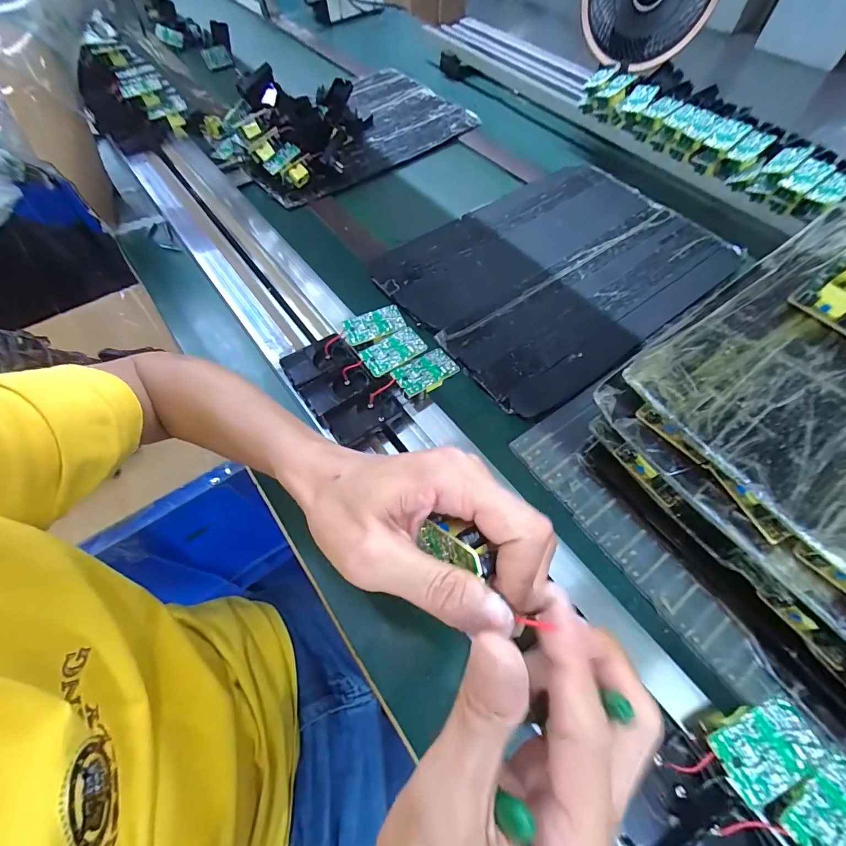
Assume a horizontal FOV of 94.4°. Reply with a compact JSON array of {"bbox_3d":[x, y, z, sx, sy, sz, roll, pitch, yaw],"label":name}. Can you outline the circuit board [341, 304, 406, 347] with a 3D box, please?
[{"bbox_3d":[-0.052,-0.104,0.422,0.063,0.010,0.036,-17,61,-10],"label":"circuit board"}]

